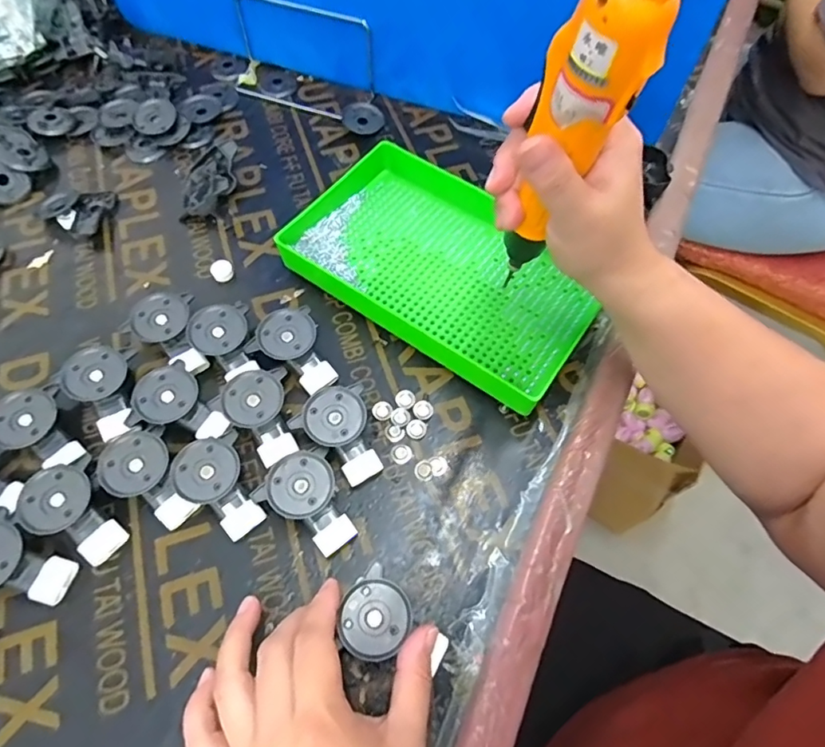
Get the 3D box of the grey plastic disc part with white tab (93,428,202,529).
[{"bbox_3d":[-0.179,0.074,0.354,0.044,0.030,0.064,-26,66,-14],"label":"grey plastic disc part with white tab"}]

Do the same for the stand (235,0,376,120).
[{"bbox_3d":[-0.118,-0.320,0.535,0.150,0.075,0.053,20,64,9],"label":"stand"}]

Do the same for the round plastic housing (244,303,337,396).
[{"bbox_3d":[-0.086,-0.017,0.404,0.050,0.030,0.065,-41,70,-19],"label":"round plastic housing"}]

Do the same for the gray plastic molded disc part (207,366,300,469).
[{"bbox_3d":[-0.105,0.029,0.374,0.053,0.021,0.062,-31,67,-16],"label":"gray plastic molded disc part"}]

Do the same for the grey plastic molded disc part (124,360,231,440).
[{"bbox_3d":[-0.165,0.028,0.379,0.069,0.026,0.052,33,67,15],"label":"grey plastic molded disc part"}]

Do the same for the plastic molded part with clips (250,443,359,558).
[{"bbox_3d":[-0.066,0.086,0.350,0.052,0.029,0.064,-37,69,-18],"label":"plastic molded part with clips"}]

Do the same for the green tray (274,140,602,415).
[{"bbox_3d":[0.026,-0.094,0.441,0.252,0.034,0.164,31,67,14],"label":"green tray"}]

